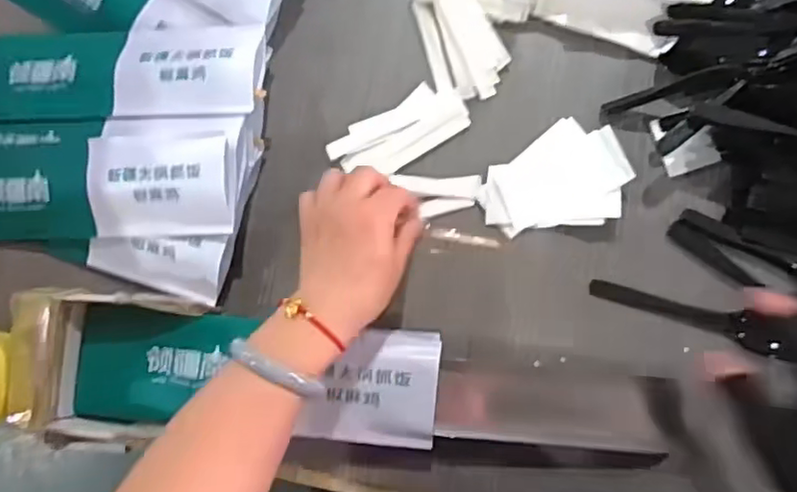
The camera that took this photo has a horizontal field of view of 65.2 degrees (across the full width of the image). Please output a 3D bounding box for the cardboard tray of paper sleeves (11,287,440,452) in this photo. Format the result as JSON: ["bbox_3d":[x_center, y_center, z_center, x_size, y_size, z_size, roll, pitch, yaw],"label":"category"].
[{"bbox_3d":[-0.126,0.094,0.467,0.307,0.068,0.107,2,85,8],"label":"cardboard tray of paper sleeves"}]

